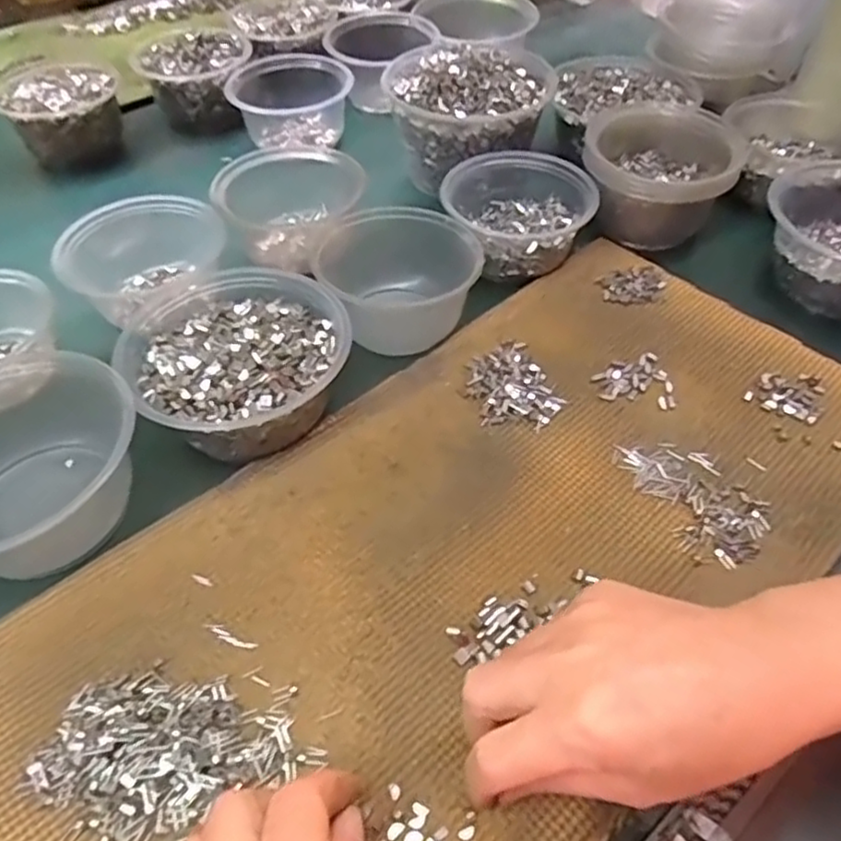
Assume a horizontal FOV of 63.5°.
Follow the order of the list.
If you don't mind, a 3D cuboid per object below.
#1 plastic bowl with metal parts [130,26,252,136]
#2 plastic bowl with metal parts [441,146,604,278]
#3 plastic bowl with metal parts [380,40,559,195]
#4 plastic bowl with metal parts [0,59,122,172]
[{"bbox_3d":[-0.227,-0.349,0.691,0.102,0.058,0.099,0,50,0],"label":"plastic bowl with metal parts"},{"bbox_3d":[0.071,-0.166,0.524,0.110,0.050,0.110,2,54,-3],"label":"plastic bowl with metal parts"},{"bbox_3d":[0.038,-0.269,0.599,0.138,0.093,0.128,0,50,0],"label":"plastic bowl with metal parts"},{"bbox_3d":[-0.335,-0.286,0.635,0.094,0.060,0.089,21,53,17],"label":"plastic bowl with metal parts"}]

